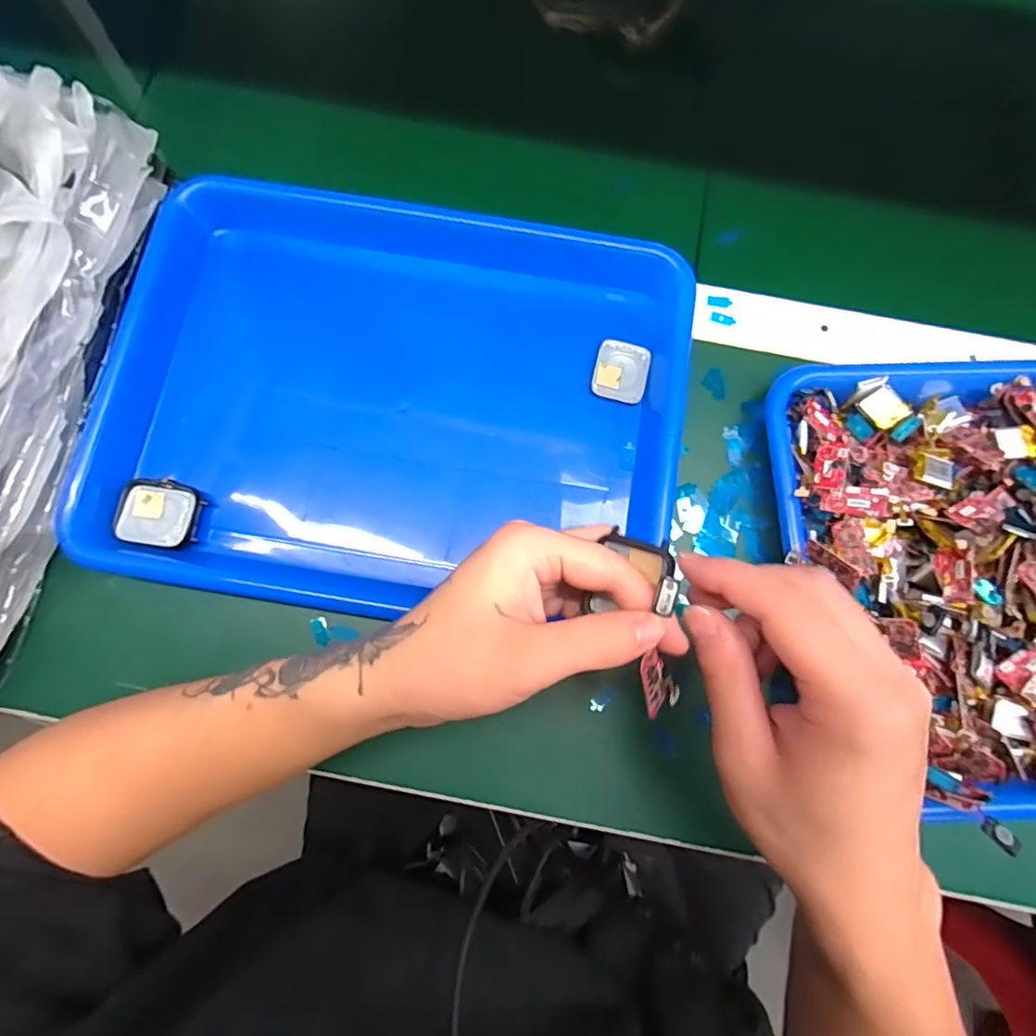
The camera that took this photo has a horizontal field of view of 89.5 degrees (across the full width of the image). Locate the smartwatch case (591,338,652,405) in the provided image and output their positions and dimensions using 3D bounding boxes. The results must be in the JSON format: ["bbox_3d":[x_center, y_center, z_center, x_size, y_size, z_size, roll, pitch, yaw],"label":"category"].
[{"bbox_3d":[0.065,-0.092,0.329,0.033,0.005,0.038,15,79,3],"label":"smartwatch case"}]

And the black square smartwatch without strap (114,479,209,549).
[{"bbox_3d":[-0.206,-0.002,0.298,0.043,0.011,0.038,10,79,2],"label":"black square smartwatch without strap"}]

